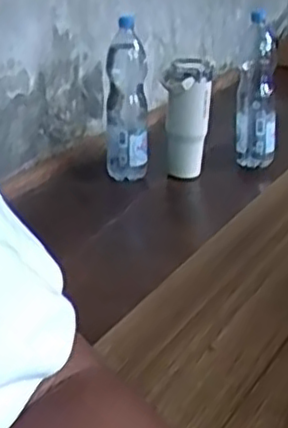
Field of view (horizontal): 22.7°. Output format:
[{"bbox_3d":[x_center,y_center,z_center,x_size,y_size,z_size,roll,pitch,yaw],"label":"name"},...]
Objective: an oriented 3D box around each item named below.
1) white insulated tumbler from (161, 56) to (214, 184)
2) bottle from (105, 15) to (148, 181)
[{"bbox_3d":[0.092,-0.204,1.553,0.111,0.268,0.098,1,3,-33],"label":"white insulated tumbler"},{"bbox_3d":[-0.039,-0.238,1.538,0.087,0.333,0.105,-2,21,0],"label":"bottle"}]

